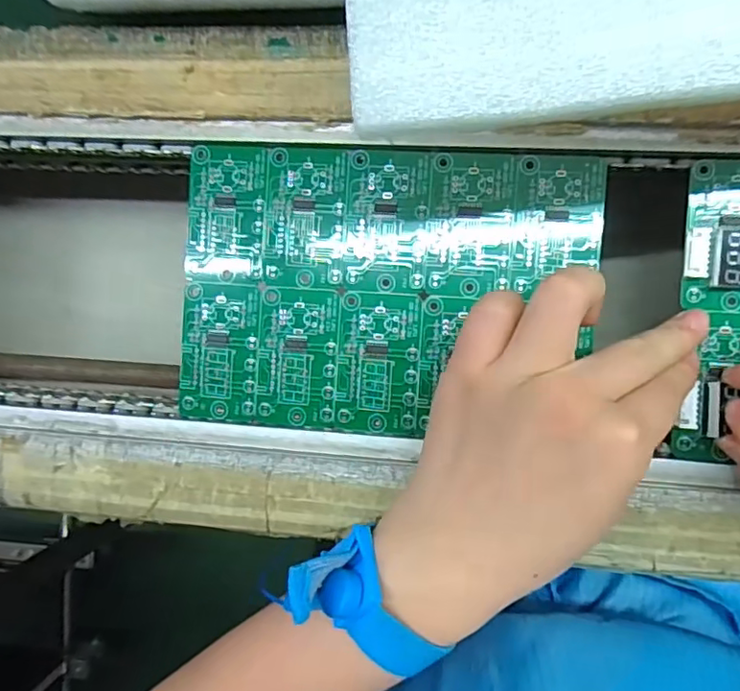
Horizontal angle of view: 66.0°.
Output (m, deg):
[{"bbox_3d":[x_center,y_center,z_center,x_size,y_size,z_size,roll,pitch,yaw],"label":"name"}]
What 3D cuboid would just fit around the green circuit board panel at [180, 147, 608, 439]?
[{"bbox_3d":[0.006,-0.024,0.256,0.181,0.008,0.125,3,92,6],"label":"green circuit board panel"}]

